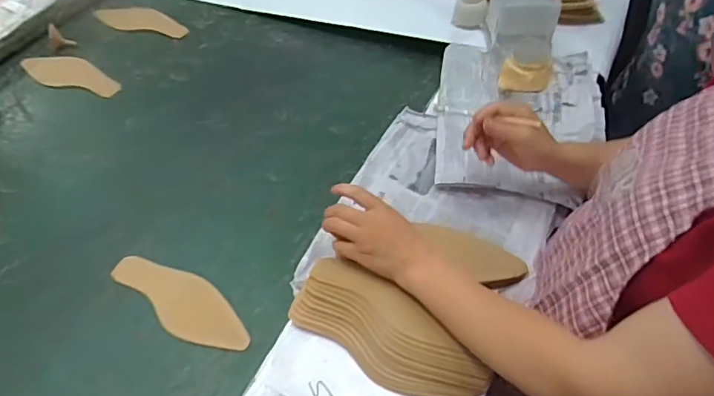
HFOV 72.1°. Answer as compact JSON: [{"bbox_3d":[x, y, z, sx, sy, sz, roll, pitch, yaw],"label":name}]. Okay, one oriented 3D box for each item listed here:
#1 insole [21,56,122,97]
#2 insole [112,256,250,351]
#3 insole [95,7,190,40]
[{"bbox_3d":[-0.564,-0.248,0.974,0.220,0.008,0.078,13,56,9],"label":"insole"},{"bbox_3d":[-0.244,0.142,0.683,0.232,0.010,0.075,31,62,26],"label":"insole"},{"bbox_3d":[-0.470,-0.393,1.082,0.214,0.010,0.089,12,52,8],"label":"insole"}]

